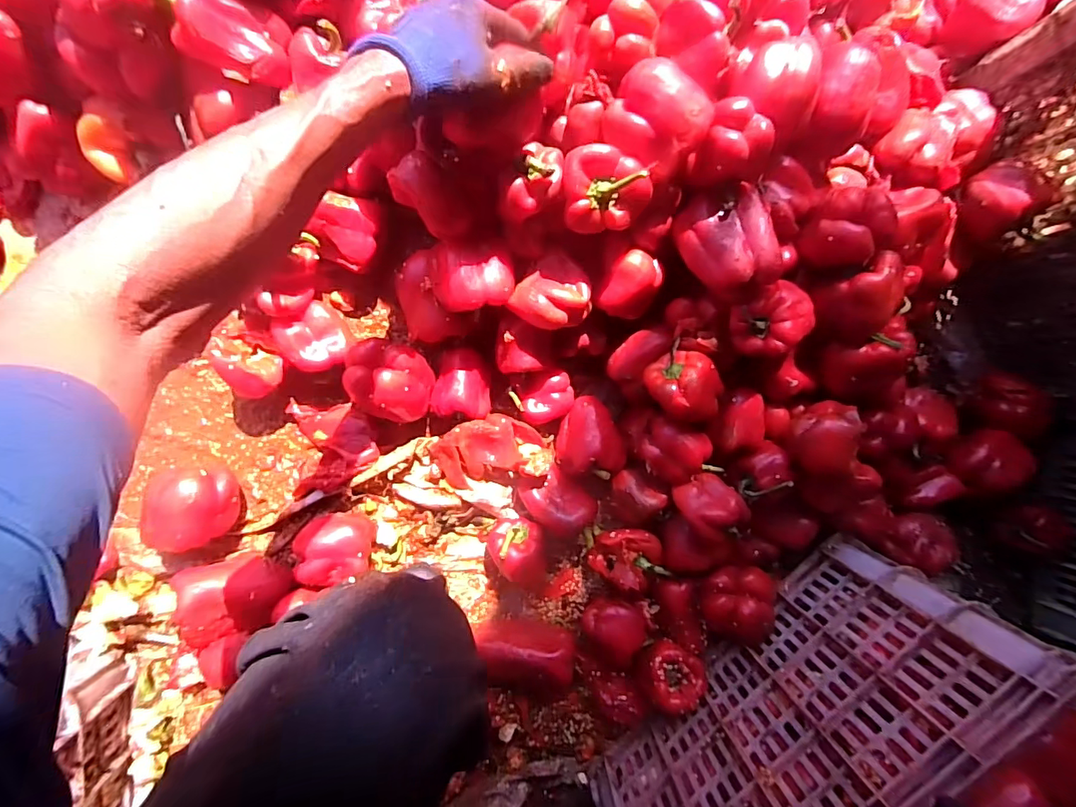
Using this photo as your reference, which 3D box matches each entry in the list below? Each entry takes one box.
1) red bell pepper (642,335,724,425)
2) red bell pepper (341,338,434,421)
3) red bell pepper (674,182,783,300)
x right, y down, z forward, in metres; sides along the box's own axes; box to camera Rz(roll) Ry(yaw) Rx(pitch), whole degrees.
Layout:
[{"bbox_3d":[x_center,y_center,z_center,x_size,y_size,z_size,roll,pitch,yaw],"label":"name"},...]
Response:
[{"bbox_3d":[0.169,-0.015,0.557,0.092,0.058,0.070,43,87,-7],"label":"red bell pepper"},{"bbox_3d":[-0.175,-0.026,0.584,0.097,0.092,0.084,16,91,-7],"label":"red bell pepper"},{"bbox_3d":[0.195,-0.164,0.500,0.075,0.062,0.110,-15,94,-6],"label":"red bell pepper"}]

